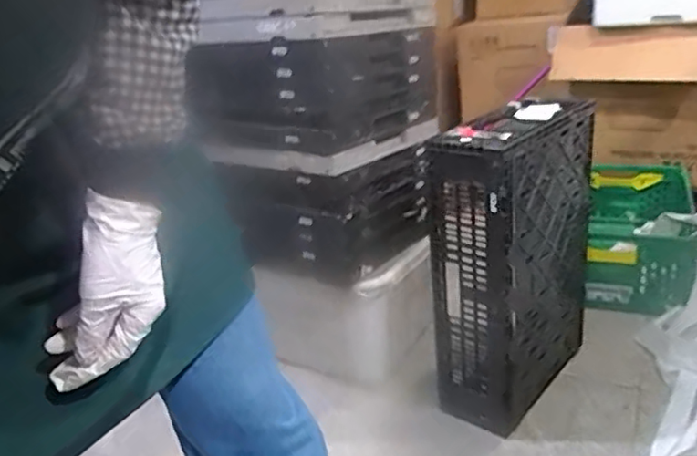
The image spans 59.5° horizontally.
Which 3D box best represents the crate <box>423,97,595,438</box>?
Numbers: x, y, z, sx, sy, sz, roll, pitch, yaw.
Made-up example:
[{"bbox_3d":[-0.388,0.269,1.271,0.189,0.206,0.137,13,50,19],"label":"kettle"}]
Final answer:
[{"bbox_3d":[0.343,0.060,1.265,0.169,0.582,0.378,11,26,38],"label":"crate"}]

